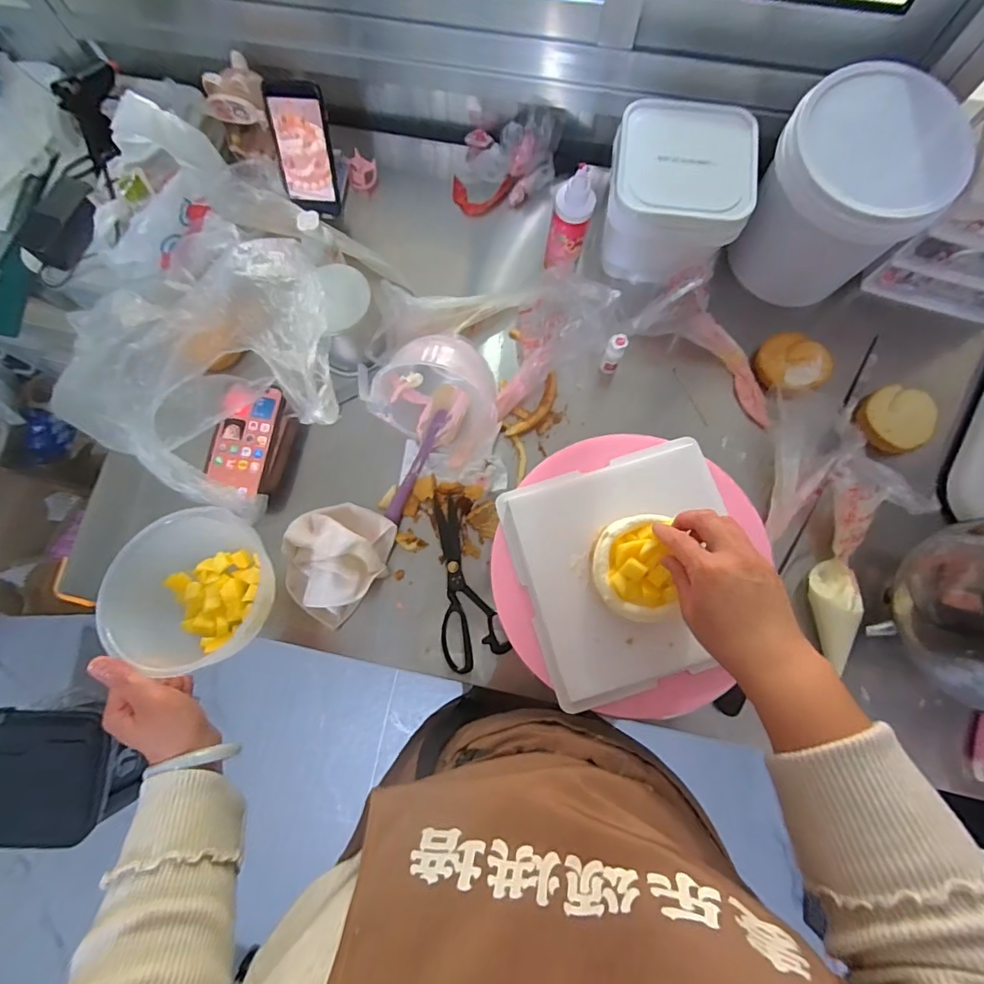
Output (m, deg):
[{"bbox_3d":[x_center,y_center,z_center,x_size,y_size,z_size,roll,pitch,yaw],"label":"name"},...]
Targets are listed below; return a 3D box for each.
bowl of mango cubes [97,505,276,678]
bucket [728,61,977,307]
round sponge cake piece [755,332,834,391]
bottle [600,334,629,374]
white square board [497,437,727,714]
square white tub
[{"bbox_3d":[-0.298,0.098,0.503,0.147,0.082,0.145,0,78,1],"label":"bowl of mango cubes"},{"bbox_3d":[0.439,-0.375,0.631,0.186,0.187,0.184,0,78,1],"label":"bucket"},{"bbox_3d":[0.412,-0.179,0.678,0.099,0.028,0.088,-26,79,-4],"label":"round sponge cake piece"},{"bbox_3d":[0.162,-0.183,0.666,0.023,0.063,0.028,20,79,5],"label":"bottle"},{"bbox_3d":[0.140,0.080,0.509,0.217,0.024,0.228,-18,79,5],"label":"white square board"},{"bbox_3d":[0.241,-0.395,0.675,0.166,0.128,0.175,8,78,3],"label":"square white tub"}]

